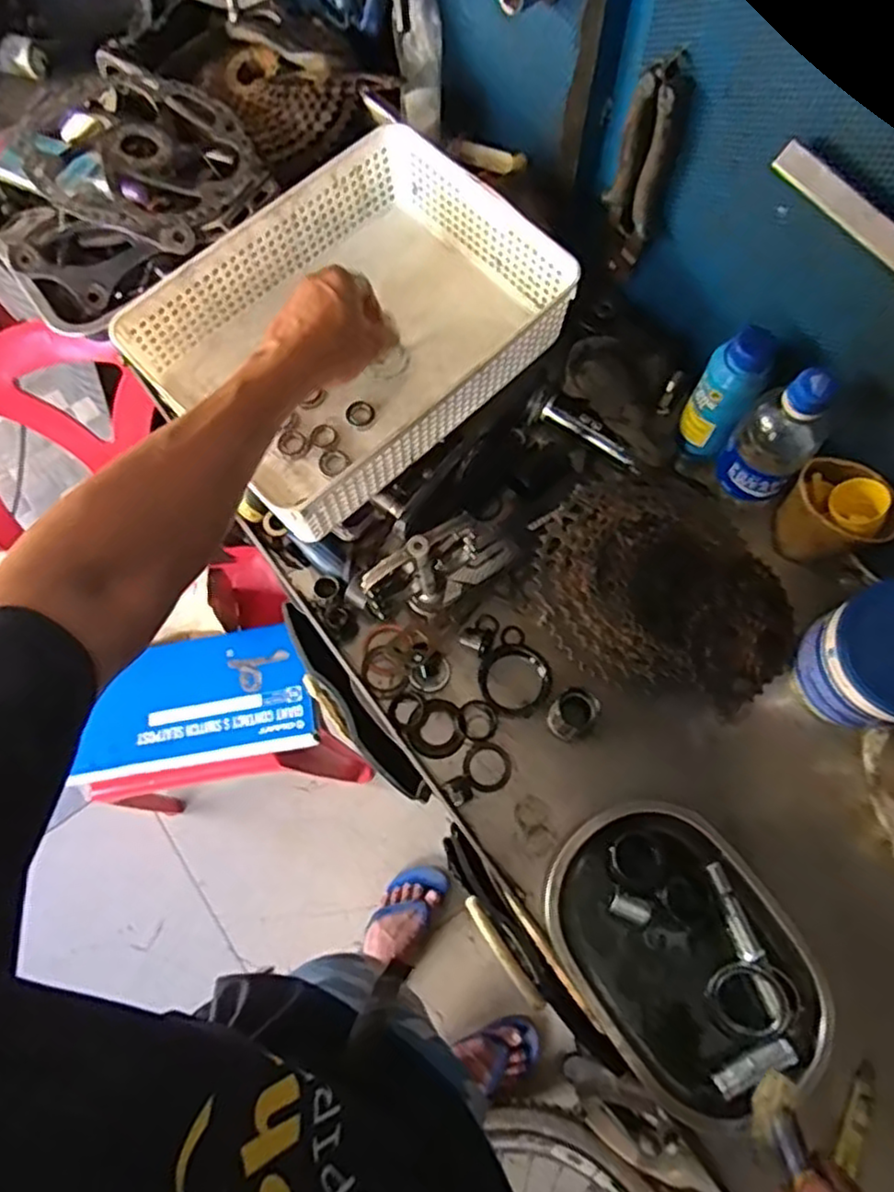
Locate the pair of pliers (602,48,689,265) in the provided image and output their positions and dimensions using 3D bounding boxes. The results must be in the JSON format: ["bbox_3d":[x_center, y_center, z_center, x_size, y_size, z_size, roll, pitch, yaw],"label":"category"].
[{"bbox_3d":[0.156,-0.346,0.562,0.024,0.163,0.043,-37,74,-8],"label":"pair of pliers"}]

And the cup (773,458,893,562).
[{"bbox_3d":[0.315,-0.066,0.578,0.063,0.098,0.071,-7,71,-1],"label":"cup"}]

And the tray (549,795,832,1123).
[{"bbox_3d":[0.172,0.261,0.516,0.152,0.031,0.209,-30,73,-9],"label":"tray"}]

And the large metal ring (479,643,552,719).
[{"bbox_3d":[0.058,0.070,0.591,0.058,0.020,0.060,0,71,1],"label":"large metal ring"}]

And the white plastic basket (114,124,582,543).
[{"bbox_3d":[-0.079,-0.234,0.622,0.331,0.089,0.245,-41,75,-12],"label":"white plastic basket"}]

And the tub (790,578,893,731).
[{"bbox_3d":[0.335,0.051,0.540,0.100,0.094,0.099,0,71,1],"label":"tub"}]

